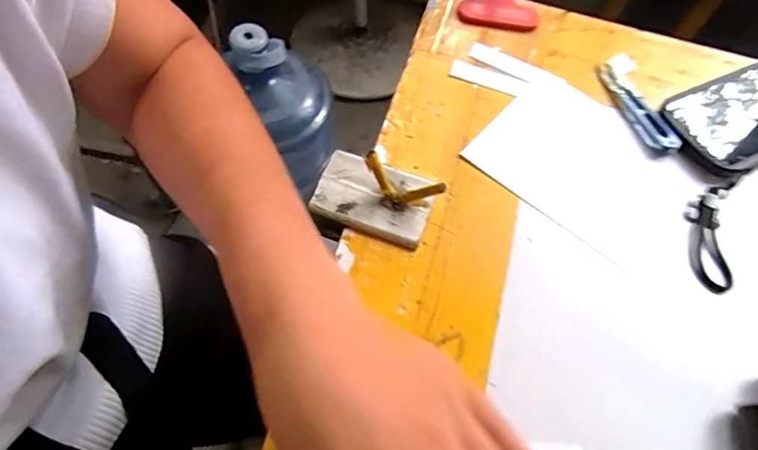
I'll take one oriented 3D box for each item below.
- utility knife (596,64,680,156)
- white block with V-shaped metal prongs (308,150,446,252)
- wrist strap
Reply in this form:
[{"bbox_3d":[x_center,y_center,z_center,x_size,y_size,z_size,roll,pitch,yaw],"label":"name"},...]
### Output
[{"bbox_3d":[0.216,-0.102,0.428,0.018,0.012,0.102,-16,63,-13],"label":"utility knife"},{"bbox_3d":[-0.002,-0.027,0.343,0.081,0.042,0.057,19,61,6],"label":"white block with V-shaped metal prongs"},{"bbox_3d":[0.241,0.009,0.373,0.030,0.014,0.084,15,60,4],"label":"wrist strap"}]

